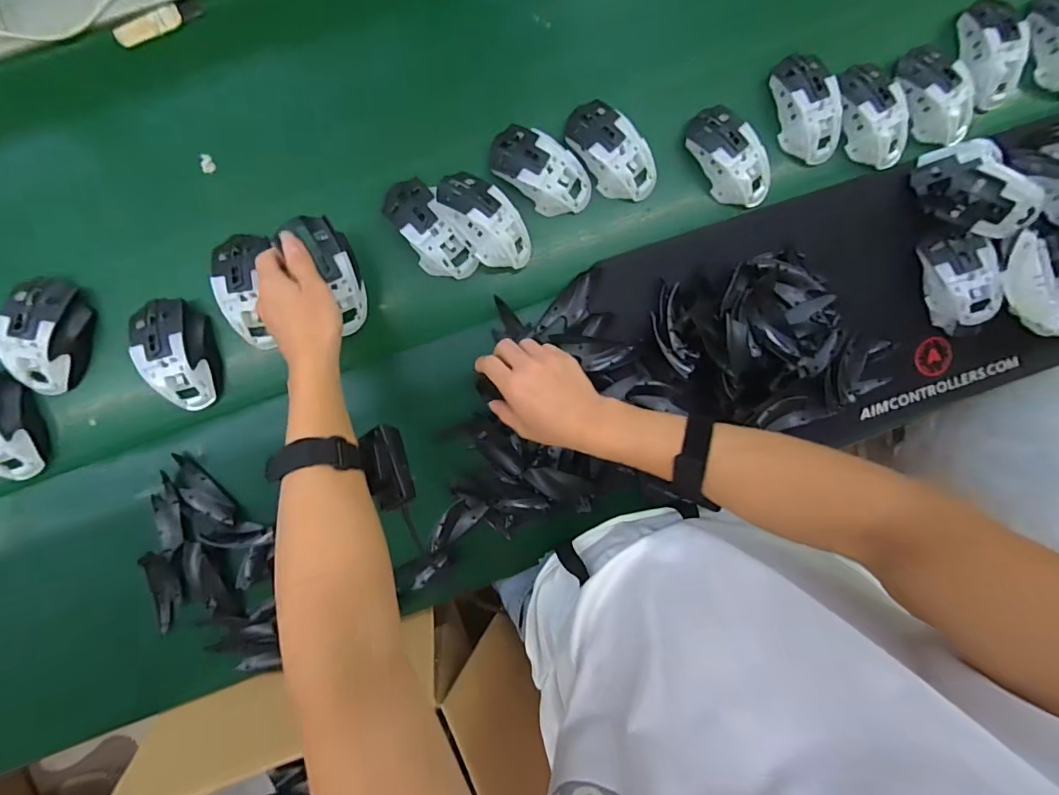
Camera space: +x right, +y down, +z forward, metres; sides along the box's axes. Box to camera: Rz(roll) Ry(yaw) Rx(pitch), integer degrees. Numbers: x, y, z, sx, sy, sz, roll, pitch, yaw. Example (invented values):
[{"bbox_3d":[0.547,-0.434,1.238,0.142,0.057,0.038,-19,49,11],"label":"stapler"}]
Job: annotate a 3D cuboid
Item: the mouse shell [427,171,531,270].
[{"bbox_3d":[-0.046,-0.185,0.492,0.065,0.040,0.119,-44,98,1],"label":"mouse shell"}]

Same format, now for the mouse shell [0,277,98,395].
[{"bbox_3d":[-0.499,-0.063,0.484,0.067,0.037,0.115,15,95,-6],"label":"mouse shell"}]

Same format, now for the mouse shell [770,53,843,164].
[{"bbox_3d":[0.309,-0.321,0.520,0.058,0.033,0.113,-21,98,-2],"label":"mouse shell"}]

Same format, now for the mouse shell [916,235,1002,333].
[{"bbox_3d":[0.499,-0.130,0.547,0.054,0.057,0.121,-17,98,-3],"label":"mouse shell"}]

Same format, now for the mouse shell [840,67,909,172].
[{"bbox_3d":[0.387,-0.316,0.526,0.060,0.032,0.111,-21,98,-2],"label":"mouse shell"}]

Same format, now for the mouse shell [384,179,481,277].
[{"bbox_3d":[-0.103,-0.180,0.501,0.064,0.032,0.114,-34,98,0],"label":"mouse shell"}]

